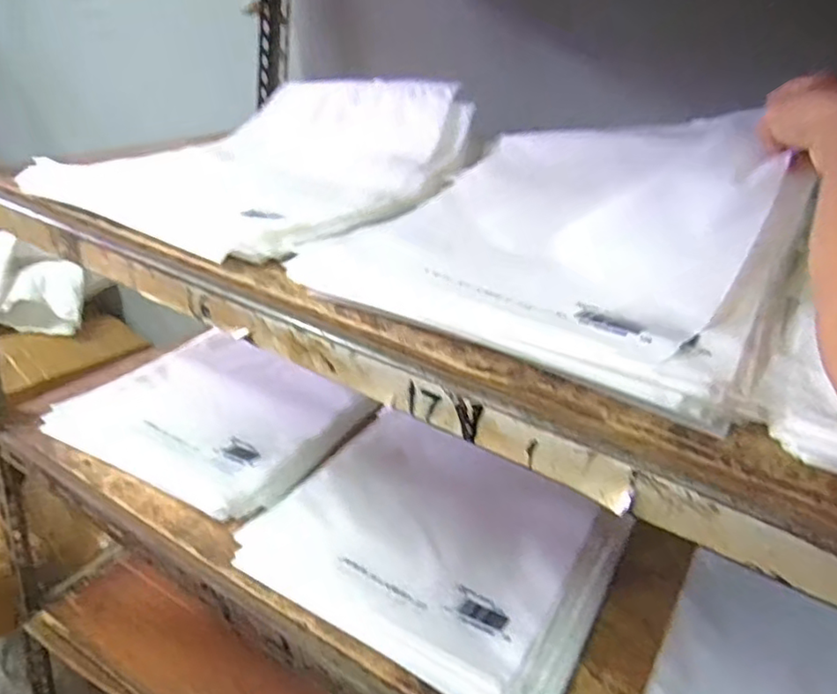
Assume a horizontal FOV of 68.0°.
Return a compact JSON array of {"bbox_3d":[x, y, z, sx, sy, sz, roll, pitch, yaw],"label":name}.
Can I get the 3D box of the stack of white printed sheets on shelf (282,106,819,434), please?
[{"bbox_3d":[0.134,-0.106,0.530,0.324,0.052,0.382,18,43,29],"label":"stack of white printed sheets on shelf"}]

